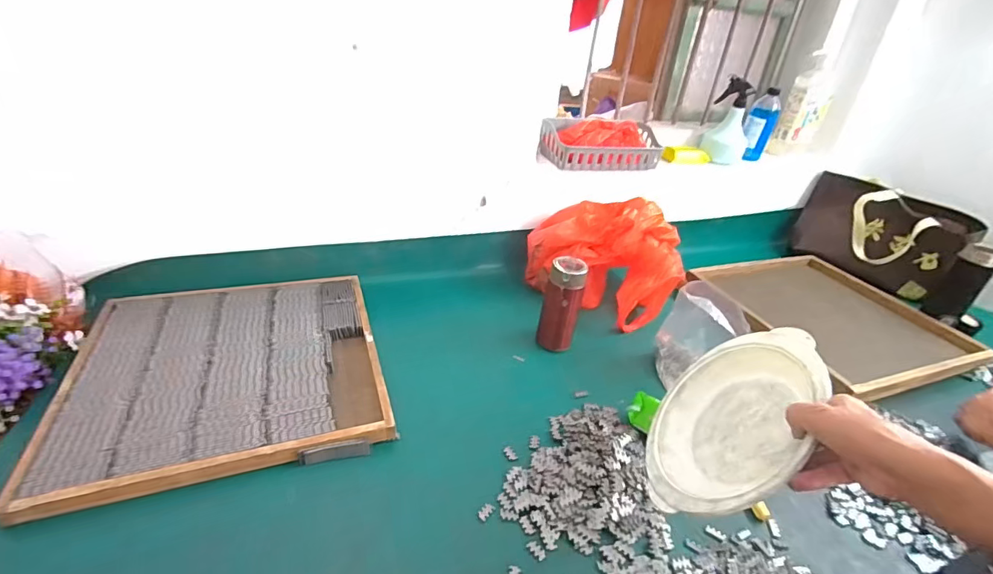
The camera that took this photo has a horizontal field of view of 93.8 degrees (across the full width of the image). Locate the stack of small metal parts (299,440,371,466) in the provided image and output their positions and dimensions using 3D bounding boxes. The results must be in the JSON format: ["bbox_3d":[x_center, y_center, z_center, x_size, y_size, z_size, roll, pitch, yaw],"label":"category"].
[{"bbox_3d":[-0.203,0.207,0.584,0.083,0.011,0.016,-4,31,-18],"label":"stack of small metal parts"}]

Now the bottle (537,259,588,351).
[{"bbox_3d":[0.111,0.031,0.798,0.064,0.159,0.053,12,31,8],"label":"bottle"}]

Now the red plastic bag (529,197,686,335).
[{"bbox_3d":[0.220,-0.067,0.942,0.288,0.193,0.181,29,37,32],"label":"red plastic bag"}]

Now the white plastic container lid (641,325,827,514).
[{"bbox_3d":[0.260,0.148,0.512,0.035,0.202,0.205,39,51,-12],"label":"white plastic container lid"}]

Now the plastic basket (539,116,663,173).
[{"bbox_3d":[0.237,-0.320,1.039,0.274,0.090,0.107,-5,31,-19],"label":"plastic basket"}]

